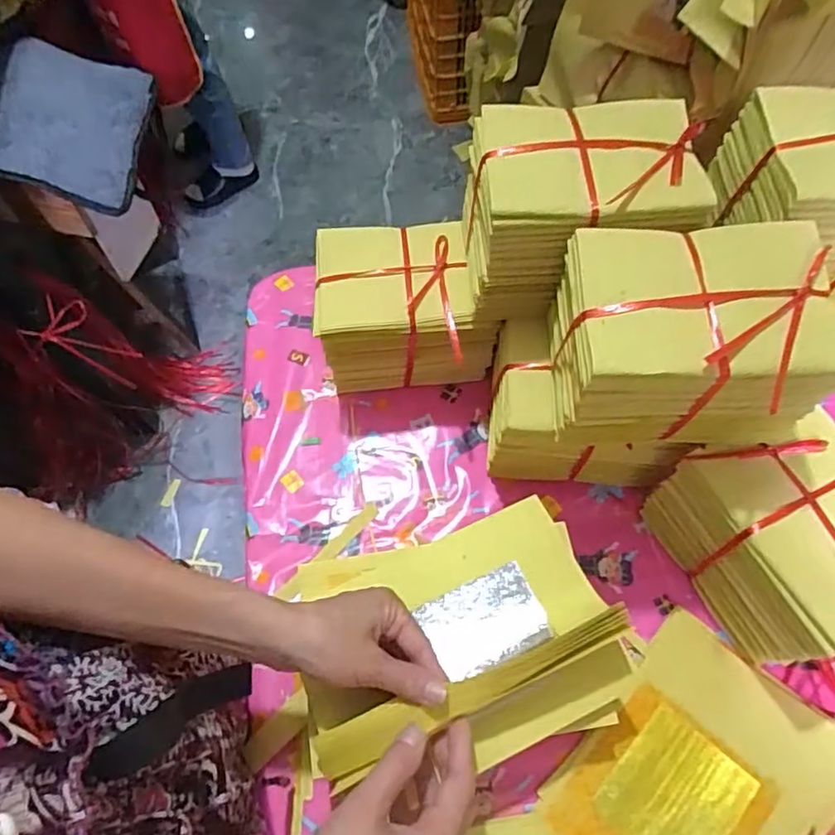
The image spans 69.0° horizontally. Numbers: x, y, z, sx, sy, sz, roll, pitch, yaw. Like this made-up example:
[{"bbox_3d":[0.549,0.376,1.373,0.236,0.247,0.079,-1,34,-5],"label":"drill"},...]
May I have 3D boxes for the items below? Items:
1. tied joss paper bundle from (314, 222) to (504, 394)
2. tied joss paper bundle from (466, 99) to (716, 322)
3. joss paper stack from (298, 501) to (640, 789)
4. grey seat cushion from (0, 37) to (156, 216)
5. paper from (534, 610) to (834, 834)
[{"bbox_3d":[-0.013,-0.105,0.612,0.159,0.128,0.125,-7,65,-1],"label":"tied joss paper bundle"},{"bbox_3d":[0.127,-0.171,0.496,0.164,0.118,0.123,-3,65,1],"label":"tied joss paper bundle"},{"bbox_3d":[0.029,0.158,0.442,0.223,0.080,0.169,-15,65,-5],"label":"joss paper stack"},{"bbox_3d":[-0.617,-0.529,1.057,0.274,0.065,0.311,13,70,-15],"label":"grey seat cushion"},{"bbox_3d":[0.222,0.297,0.477,0.169,0.024,0.225,40,72,18],"label":"paper"}]

